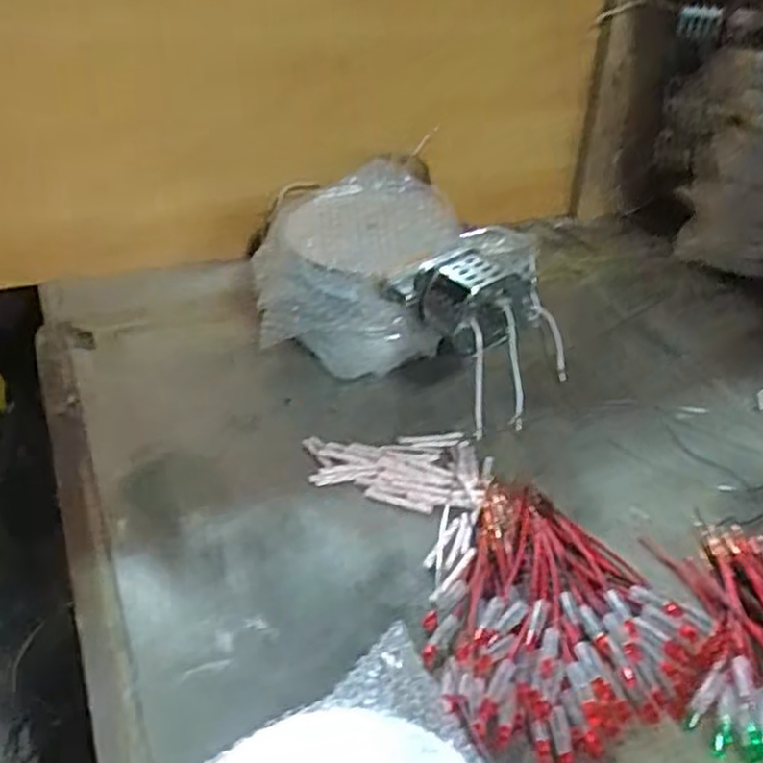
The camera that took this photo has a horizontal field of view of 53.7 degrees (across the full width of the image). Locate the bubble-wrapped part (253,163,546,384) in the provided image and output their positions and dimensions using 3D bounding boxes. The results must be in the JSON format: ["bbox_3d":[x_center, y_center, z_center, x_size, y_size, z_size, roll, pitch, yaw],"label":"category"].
[{"bbox_3d":[0.010,-0.071,0.530,0.186,0.096,0.152,14,37,15],"label":"bubble-wrapped part"}]

